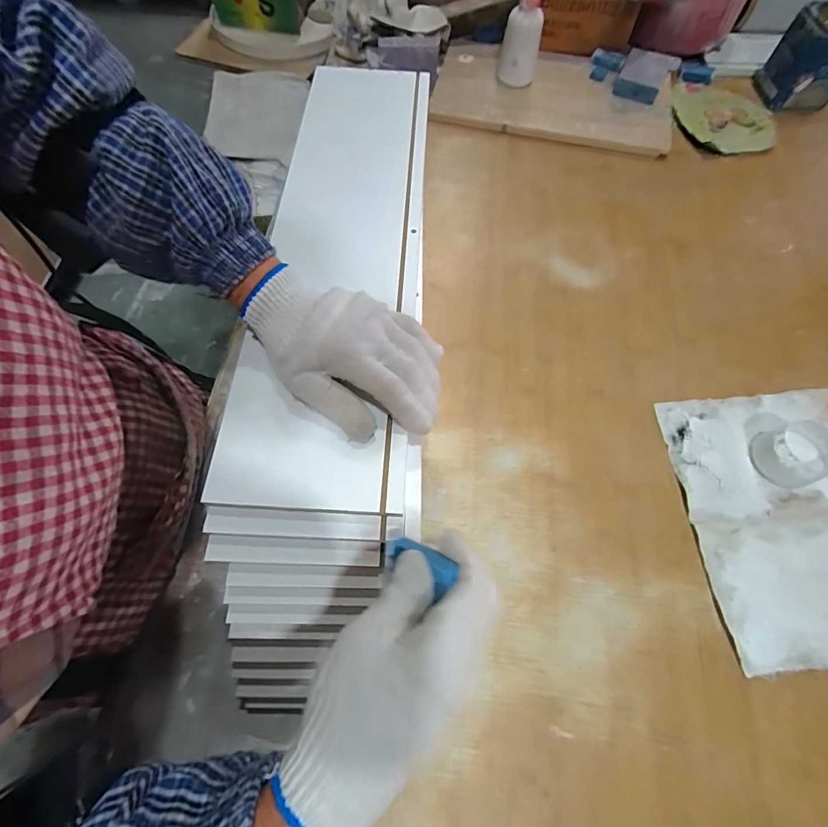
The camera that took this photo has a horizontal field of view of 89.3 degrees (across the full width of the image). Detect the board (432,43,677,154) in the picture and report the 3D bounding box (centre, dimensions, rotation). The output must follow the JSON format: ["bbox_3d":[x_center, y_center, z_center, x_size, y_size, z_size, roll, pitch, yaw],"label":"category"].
[{"bbox_3d":[0.238,-0.559,0.729,0.401,0.021,0.235,14,67,5],"label":"board"}]

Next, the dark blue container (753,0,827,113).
[{"bbox_3d":[0.661,-0.578,0.690,0.094,0.115,0.098,-14,67,-7],"label":"dark blue container"}]

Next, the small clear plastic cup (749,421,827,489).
[{"bbox_3d":[0.405,0.043,0.442,0.067,0.042,0.062,0,66,-1],"label":"small clear plastic cup"}]

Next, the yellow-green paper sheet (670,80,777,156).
[{"bbox_3d":[0.518,-0.494,0.703,0.164,0.011,0.161,8,66,3],"label":"yellow-green paper sheet"}]

